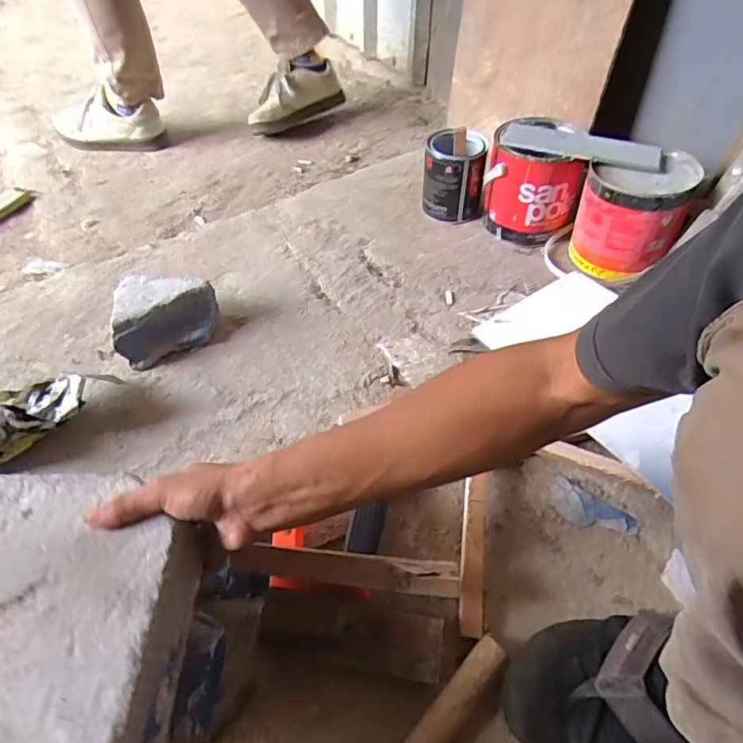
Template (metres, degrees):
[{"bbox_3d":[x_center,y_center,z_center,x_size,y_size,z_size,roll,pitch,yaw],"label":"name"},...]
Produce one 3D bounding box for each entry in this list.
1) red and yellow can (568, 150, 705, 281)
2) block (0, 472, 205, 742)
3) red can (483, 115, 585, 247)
[{"bbox_3d":[0.407,-0.248,0.836,0.154,0.148,0.143,19,52,19],"label":"red and yellow can"},{"bbox_3d":[-0.239,0.191,0.372,0.197,0.051,0.235,1,48,3],"label":"block"},{"bbox_3d":[0.275,-0.336,0.919,0.147,0.156,0.171,0,48,3],"label":"red can"}]

